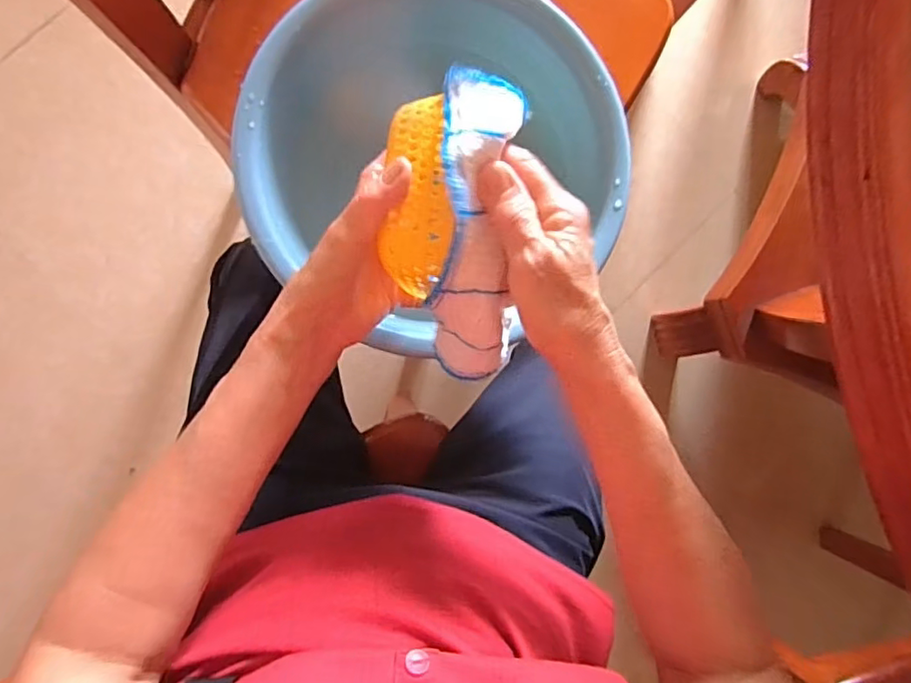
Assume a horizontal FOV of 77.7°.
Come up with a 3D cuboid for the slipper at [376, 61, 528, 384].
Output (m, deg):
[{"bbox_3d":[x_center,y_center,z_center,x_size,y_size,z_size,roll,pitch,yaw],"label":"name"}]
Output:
[{"bbox_3d":[-0.001,-0.058,0.325,0.074,0.056,0.176,-4,108,-7],"label":"slipper"}]

